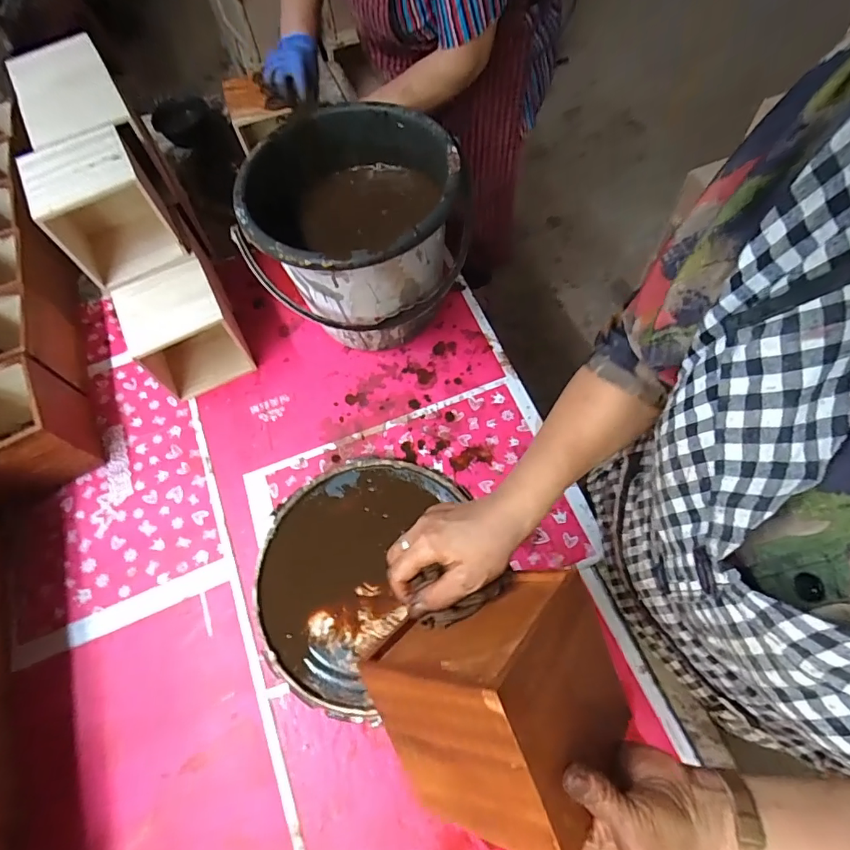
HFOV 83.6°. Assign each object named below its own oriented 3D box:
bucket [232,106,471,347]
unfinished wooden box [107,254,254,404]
[{"bbox_3d":[-0.082,-0.240,0.665,0.257,0.245,0.250,-1,64,3],"label":"bucket"},{"bbox_3d":[-0.347,-0.138,0.699,0.121,0.130,0.125,-26,67,-9],"label":"unfinished wooden box"}]

